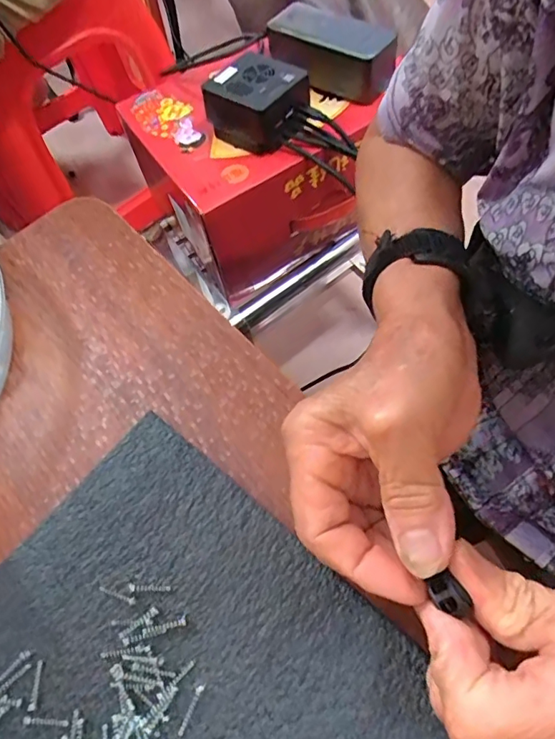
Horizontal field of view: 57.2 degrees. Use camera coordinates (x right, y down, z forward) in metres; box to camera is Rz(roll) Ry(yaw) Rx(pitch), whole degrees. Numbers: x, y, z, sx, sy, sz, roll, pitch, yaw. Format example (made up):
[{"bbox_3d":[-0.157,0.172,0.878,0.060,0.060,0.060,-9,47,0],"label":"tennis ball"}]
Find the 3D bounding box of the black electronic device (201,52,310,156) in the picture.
[{"bbox_3d":[-0.019,-0.263,0.501,0.083,0.051,0.083,37,72,21],"label":"black electronic device"}]

